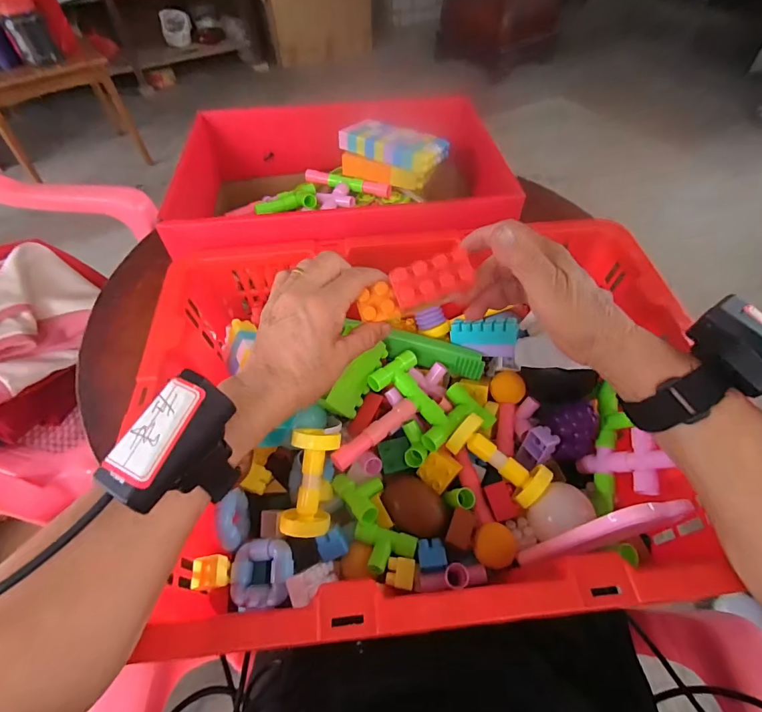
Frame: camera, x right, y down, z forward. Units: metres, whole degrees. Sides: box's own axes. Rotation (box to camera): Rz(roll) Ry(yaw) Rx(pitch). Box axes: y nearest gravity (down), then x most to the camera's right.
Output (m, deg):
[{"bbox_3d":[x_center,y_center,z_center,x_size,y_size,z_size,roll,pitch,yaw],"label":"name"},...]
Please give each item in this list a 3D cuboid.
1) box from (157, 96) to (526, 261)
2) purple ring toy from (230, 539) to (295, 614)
[{"bbox_3d":[-0.056,-0.230,0.561,0.390,0.100,0.311,-5,53,-3],"label":"box"},{"bbox_3d":[-0.103,0.188,0.369,0.053,0.018,0.053,-9,55,6],"label":"purple ring toy"}]

